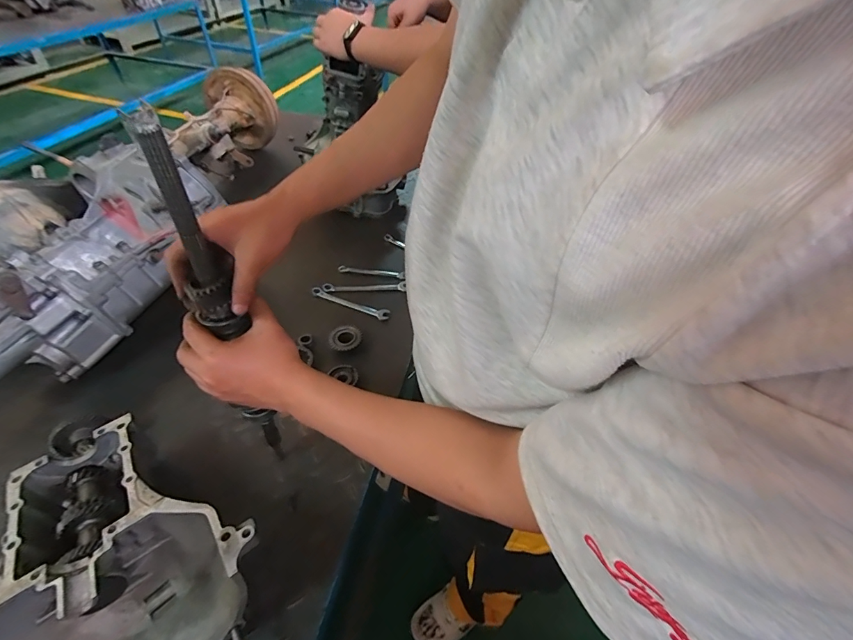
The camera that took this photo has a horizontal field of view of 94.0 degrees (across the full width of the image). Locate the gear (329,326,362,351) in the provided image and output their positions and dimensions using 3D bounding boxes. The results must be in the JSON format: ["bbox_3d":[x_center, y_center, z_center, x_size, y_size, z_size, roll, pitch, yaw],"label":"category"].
[{"bbox_3d":[-0.154,0.034,0.756,0.051,0.015,0.056,2,46,-2],"label":"gear"}]

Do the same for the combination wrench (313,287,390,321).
[{"bbox_3d":[-0.165,-0.035,0.853,0.185,0.013,0.025,19,48,14],"label":"combination wrench"}]

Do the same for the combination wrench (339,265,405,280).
[{"bbox_3d":[-0.130,-0.112,0.929,0.156,0.010,0.022,7,46,4],"label":"combination wrench"}]

